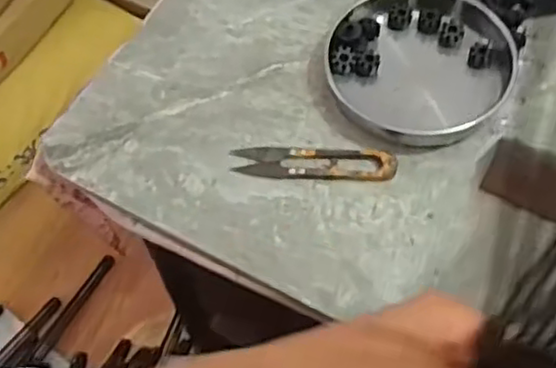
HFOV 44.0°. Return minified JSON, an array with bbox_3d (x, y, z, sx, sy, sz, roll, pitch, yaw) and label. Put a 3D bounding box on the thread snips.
[{"bbox_3d":[0.027,-0.015,0.497,0.114,0.004,0.024,4,61,4],"label":"thread snips"}]

